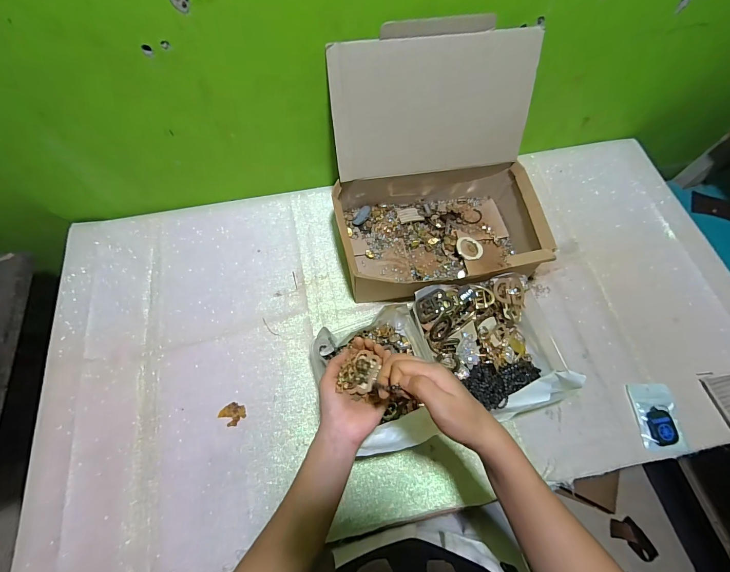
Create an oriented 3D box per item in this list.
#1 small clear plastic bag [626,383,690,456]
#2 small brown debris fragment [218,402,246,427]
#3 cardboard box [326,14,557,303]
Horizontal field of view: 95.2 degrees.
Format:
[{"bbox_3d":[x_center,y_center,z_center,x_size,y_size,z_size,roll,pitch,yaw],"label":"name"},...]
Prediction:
[{"bbox_3d":[0.458,0.204,0.519,0.067,0.007,0.100,1,67,1],"label":"small clear plastic bag"},{"bbox_3d":[-0.205,0.200,0.520,0.034,0.005,0.032,-41,73,-16],"label":"small brown debris fragment"},{"bbox_3d":[0.120,-0.167,0.531,0.328,0.280,0.300,-11,67,-5],"label":"cardboard box"}]

